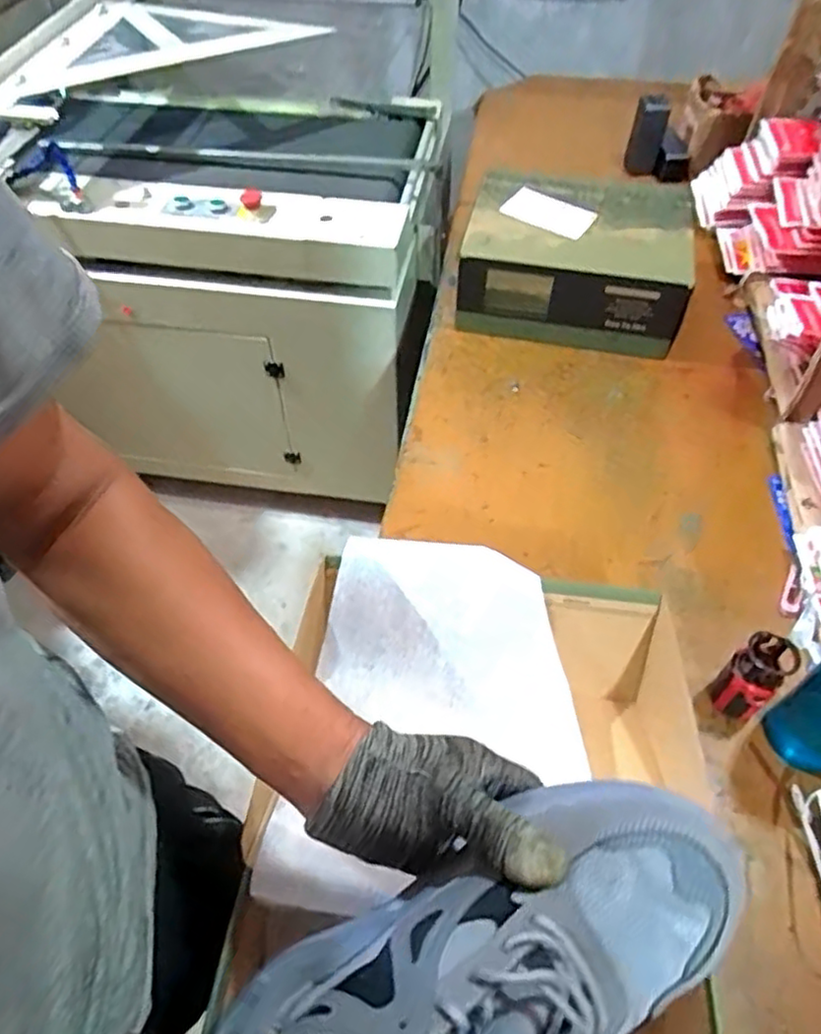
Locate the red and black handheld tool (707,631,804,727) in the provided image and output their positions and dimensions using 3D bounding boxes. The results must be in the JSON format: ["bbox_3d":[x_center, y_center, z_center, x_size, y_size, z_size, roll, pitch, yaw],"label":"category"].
[{"bbox_3d":[0.326,0.155,0.644,0.045,0.093,0.049,34,59,24],"label":"red and black handheld tool"}]

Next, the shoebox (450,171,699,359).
[{"bbox_3d":[0.251,-0.389,1.045,0.337,0.143,0.242,15,53,11],"label":"shoebox"}]

